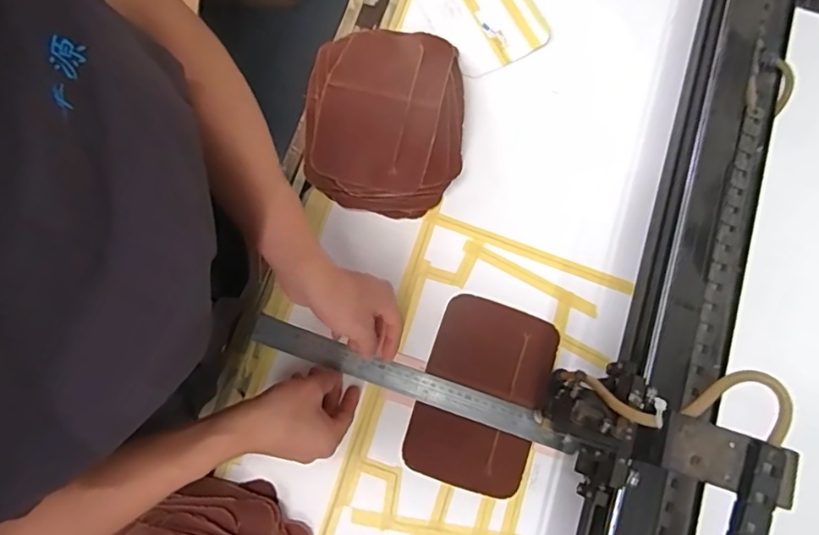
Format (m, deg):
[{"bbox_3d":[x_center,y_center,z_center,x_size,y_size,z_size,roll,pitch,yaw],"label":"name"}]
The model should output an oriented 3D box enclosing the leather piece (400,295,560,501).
[{"bbox_3d":[0.080,0.139,0.604,0.131,0.006,0.199,19,78,4],"label":"leather piece"}]

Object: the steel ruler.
[{"bbox_3d":[0.002,0.125,0.591,0.359,0.005,0.030,20,78,3],"label":"steel ruler"}]

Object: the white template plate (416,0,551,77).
[{"bbox_3d":[0.088,-0.349,0.712,0.132,0.006,0.197,-30,79,-6],"label":"white template plate"}]

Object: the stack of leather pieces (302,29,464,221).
[{"bbox_3d":[-0.028,-0.177,0.638,0.179,0.066,0.223,3,77,1],"label":"stack of leather pieces"}]

